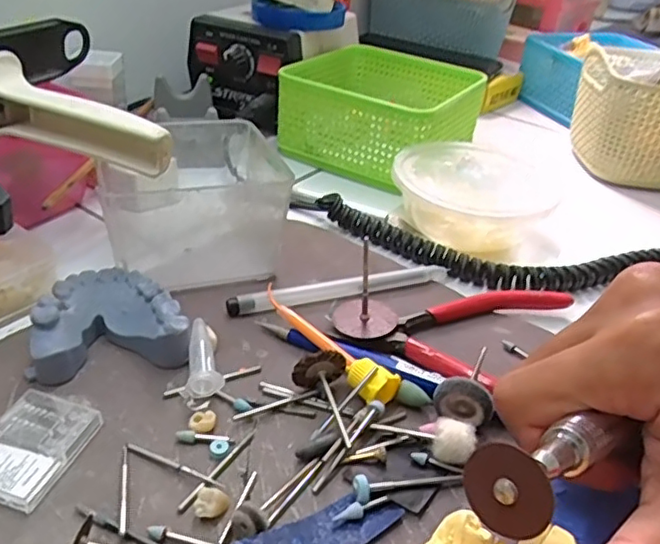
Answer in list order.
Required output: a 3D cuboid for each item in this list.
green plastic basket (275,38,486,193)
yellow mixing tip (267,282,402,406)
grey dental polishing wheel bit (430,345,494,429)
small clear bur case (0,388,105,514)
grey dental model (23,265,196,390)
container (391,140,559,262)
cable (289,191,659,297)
[{"bbox_3d":[0.045,-0.137,0.487,0.132,0.061,0.137,22,39,23],"label":"green plastic basket"},{"bbox_3d":[-0.004,0.030,0.285,0.017,0.014,0.089,-24,44,-34],"label":"yellow mixing tip"},{"bbox_3d":[0.061,0.049,0.262,0.023,0.022,0.030,19,38,19],"label":"grey dental polishing wheel bit"},{"bbox_3d":[-0.113,0.065,0.229,0.036,0.007,0.046,13,36,11],"label":"small clear bur case"},{"bbox_3d":[-0.099,0.022,0.279,0.065,0.024,0.053,-4,36,-12],"label":"grey dental model"},{"bbox_3d":[0.092,-0.052,0.389,0.094,0.037,0.096,3,35,-2],"label":"container"},{"bbox_3d":[0.112,-0.013,0.366,0.284,0.011,0.071,10,36,8],"label":"cable"}]

